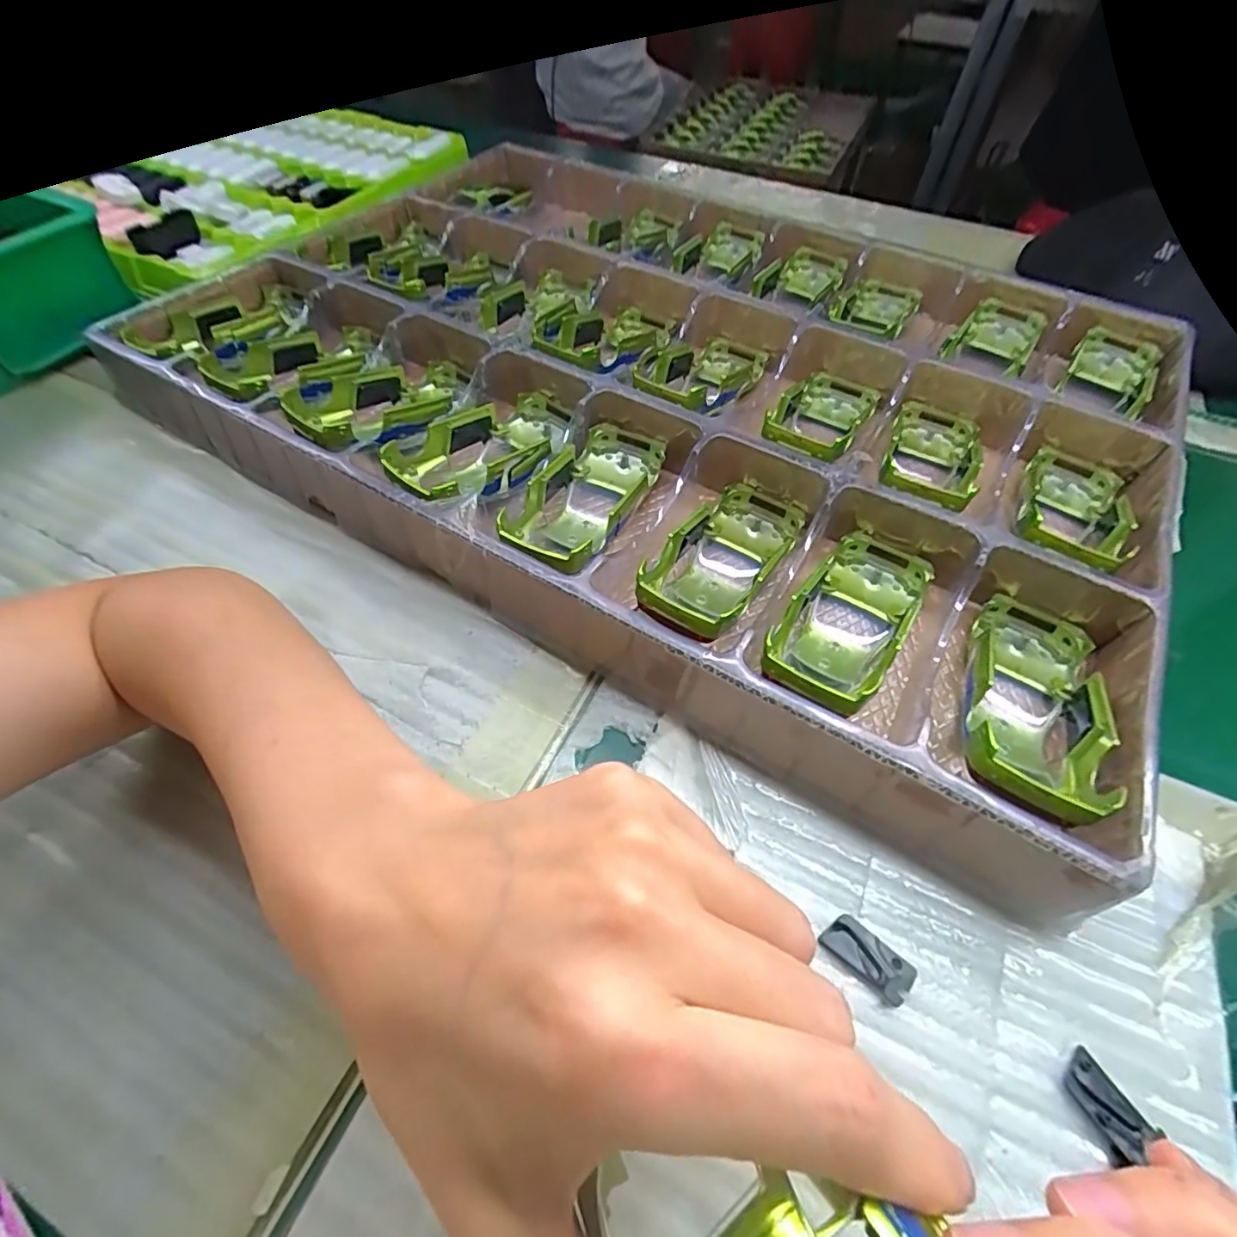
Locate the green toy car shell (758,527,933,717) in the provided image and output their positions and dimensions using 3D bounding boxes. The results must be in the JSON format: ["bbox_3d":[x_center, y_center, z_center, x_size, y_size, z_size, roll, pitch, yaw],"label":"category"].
[{"bbox_3d":[0.118,0.003,0.296,0.057,0.036,0.139,33,45,20],"label":"green toy car shell"}]

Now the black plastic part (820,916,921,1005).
[{"bbox_3d":[0.098,0.133,0.227,0.033,0.004,0.018,39,65,23],"label":"black plastic part"}]

